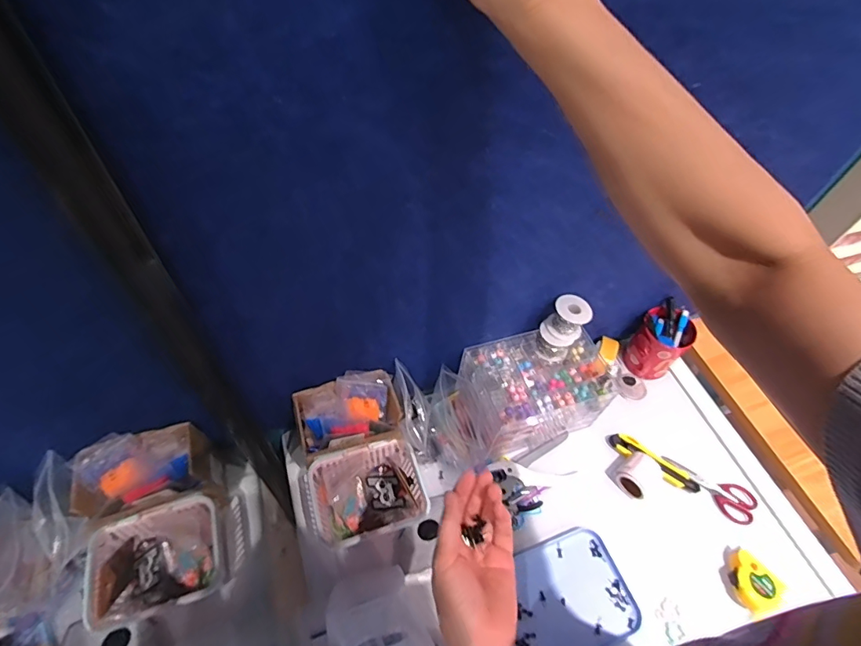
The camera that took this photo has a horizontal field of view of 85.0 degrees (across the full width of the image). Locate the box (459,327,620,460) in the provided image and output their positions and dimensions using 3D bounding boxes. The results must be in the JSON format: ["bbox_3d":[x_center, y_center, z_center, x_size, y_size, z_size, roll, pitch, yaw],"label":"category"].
[{"bbox_3d":[0.176,0.115,0.806,0.219,0.145,0.158,-17,57,-16],"label":"box"}]

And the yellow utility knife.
[{"bbox_3d":[0.383,0.236,0.801,0.154,0.022,0.038,34,58,18],"label":"yellow utility knife"}]

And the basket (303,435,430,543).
[{"bbox_3d":[-0.098,0.260,0.705,0.169,0.087,0.128,-13,57,-14],"label":"basket"}]

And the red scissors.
[{"bbox_3d":[0.465,0.273,0.787,0.150,0.006,0.064,30,57,16],"label":"red scissors"}]

